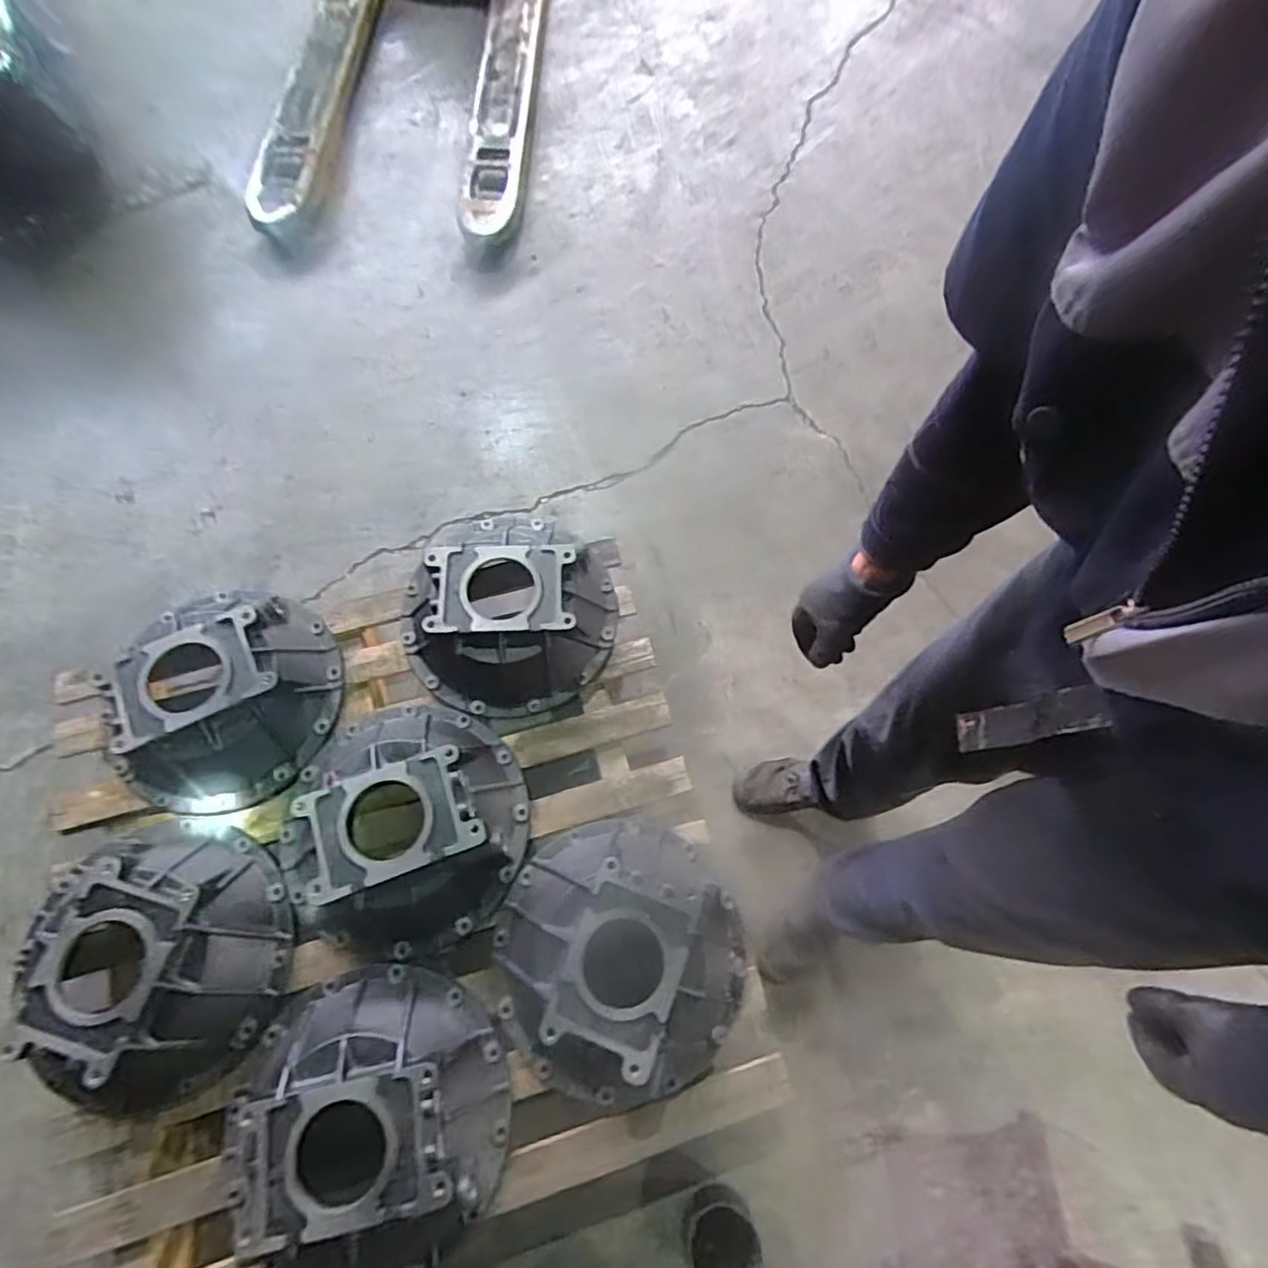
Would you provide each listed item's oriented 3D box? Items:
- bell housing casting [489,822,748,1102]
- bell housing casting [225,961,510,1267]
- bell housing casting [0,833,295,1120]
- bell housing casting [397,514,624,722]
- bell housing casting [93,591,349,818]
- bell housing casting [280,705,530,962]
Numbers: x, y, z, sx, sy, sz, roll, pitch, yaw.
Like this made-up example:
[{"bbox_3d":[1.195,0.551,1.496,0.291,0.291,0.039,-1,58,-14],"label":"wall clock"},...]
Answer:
[{"bbox_3d":[-0.026,0.489,0.936,0.364,0.141,0.385,1,71,-2],"label":"bell housing casting"},{"bbox_3d":[-0.360,0.657,0.814,0.372,0.113,0.370,1,71,-2],"label":"bell housing casting"},{"bbox_3d":[-0.681,0.459,0.863,0.334,0.106,0.368,-12,72,-7],"label":"bell housing casting"},{"bbox_3d":[-0.221,-0.041,1.063,0.360,0.112,0.365,1,71,-2],"label":"bell housing casting"},{"bbox_3d":[-0.683,0.099,1.019,0.336,0.122,0.374,12,71,2],"label":"bell housing casting"},{"bbox_3d":[-0.361,0.296,0.954,0.373,0.130,0.374,1,71,-2],"label":"bell housing casting"}]

